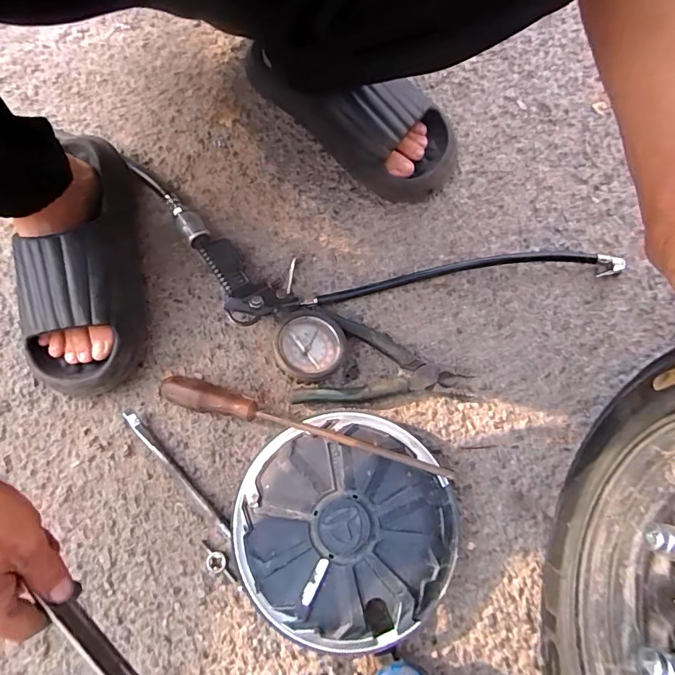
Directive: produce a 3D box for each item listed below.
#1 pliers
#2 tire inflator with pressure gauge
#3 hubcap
[{"bbox_3d":[0.040,0.022,0.480,0.173,0.022,0.083,-3,75,0],"label":"pliers"},{"bbox_3d":[-0.012,-0.054,0.491,0.511,0.044,0.205,13,76,4],"label":"tire inflator with pressure gauge"},{"bbox_3d":[0.008,0.174,0.428,0.196,0.047,0.193,0,75,1],"label":"hubcap"}]

